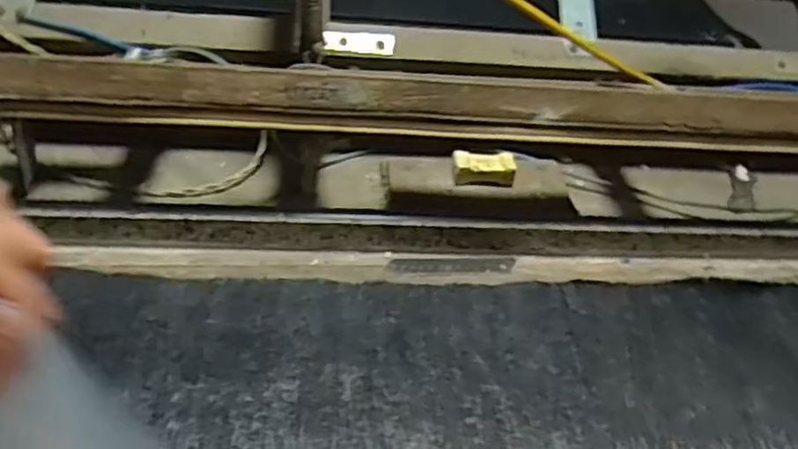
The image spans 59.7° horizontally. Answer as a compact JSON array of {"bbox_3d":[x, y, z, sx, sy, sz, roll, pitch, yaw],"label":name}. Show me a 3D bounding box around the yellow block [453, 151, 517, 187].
[{"bbox_3d":[0.068,-0.044,0.552,0.049,0.019,0.021,2,41,-6],"label":"yellow block"}]

